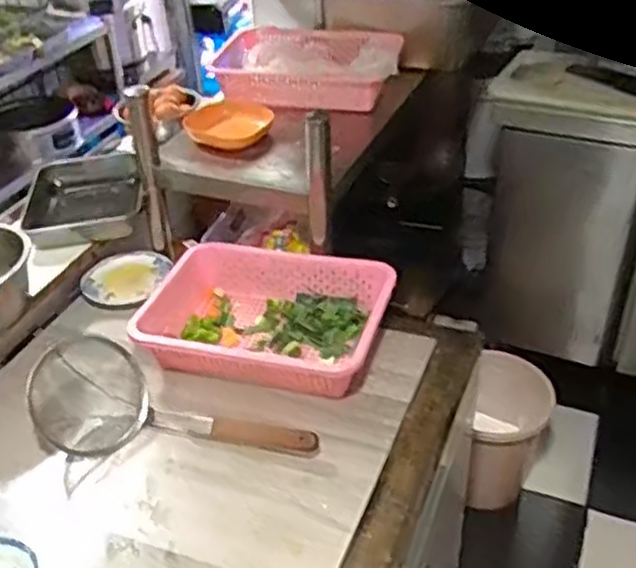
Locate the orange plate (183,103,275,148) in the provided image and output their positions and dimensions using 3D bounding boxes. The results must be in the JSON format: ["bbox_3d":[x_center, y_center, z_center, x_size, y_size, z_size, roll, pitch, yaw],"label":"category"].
[{"bbox_3d":[-0.156,-0.290,1.354,0.149,0.030,0.163,-4,36,0],"label":"orange plate"}]

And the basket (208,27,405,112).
[{"bbox_3d":[-0.004,-0.419,1.470,0.334,0.089,0.274,8,38,16],"label":"basket"}]

